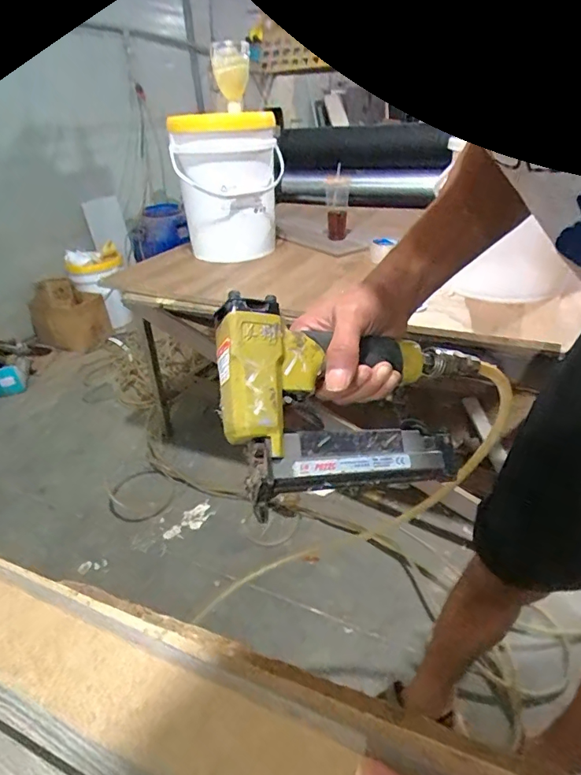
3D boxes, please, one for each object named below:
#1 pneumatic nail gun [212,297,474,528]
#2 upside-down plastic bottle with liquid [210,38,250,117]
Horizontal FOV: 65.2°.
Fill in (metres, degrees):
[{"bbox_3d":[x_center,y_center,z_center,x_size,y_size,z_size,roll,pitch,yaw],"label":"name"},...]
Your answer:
[{"bbox_3d":[0.042,0.014,0.365,0.211,0.134,0.060,1,-13,-28],"label":"pneumatic nail gun"},{"bbox_3d":[-0.151,-0.805,1.184,0.103,0.148,0.085,-7,32,-6],"label":"upside-down plastic bottle with liquid"}]

